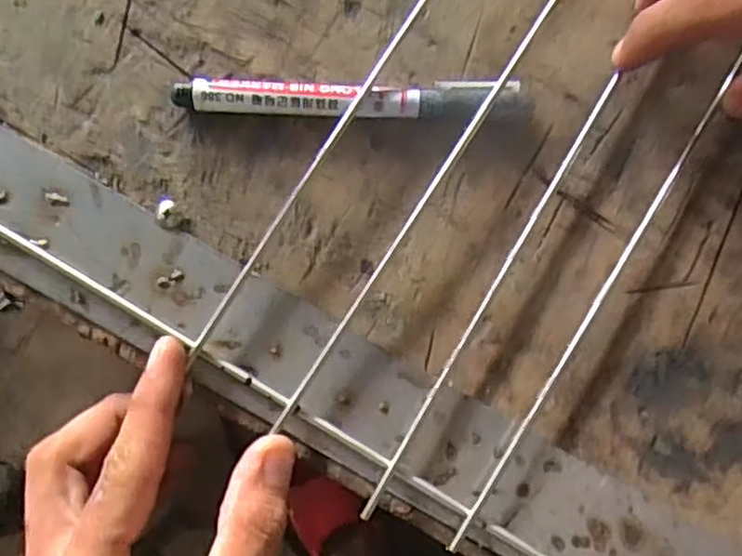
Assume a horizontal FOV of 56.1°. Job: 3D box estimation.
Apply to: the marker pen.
[{"bbox_3d":[-0.006,-0.067,0.265,0.132,0.013,0.014,0,86,-2],"label":"marker pen"}]

